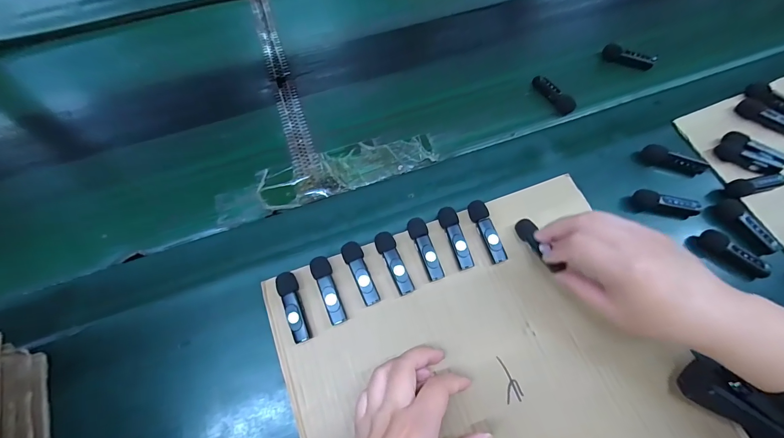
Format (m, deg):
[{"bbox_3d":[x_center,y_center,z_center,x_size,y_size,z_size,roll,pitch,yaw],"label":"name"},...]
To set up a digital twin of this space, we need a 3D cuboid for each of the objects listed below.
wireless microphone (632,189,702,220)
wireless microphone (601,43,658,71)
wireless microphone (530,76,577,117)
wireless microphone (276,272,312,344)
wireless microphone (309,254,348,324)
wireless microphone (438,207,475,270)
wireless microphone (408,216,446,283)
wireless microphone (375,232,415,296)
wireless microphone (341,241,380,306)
[{"bbox_3d":[0.295,-0.018,0.363,0.063,0.020,0.019,8,65,5],"label":"wireless microphone"},{"bbox_3d":[0.323,-0.221,0.461,0.065,0.015,0.021,28,68,13],"label":"wireless microphone"},{"bbox_3d":[0.209,-0.162,0.434,0.018,0.014,0.062,-29,67,-12],"label":"wireless microphone"},{"bbox_3d":[-0.091,0.081,0.315,0.018,0.016,0.063,-23,66,-10],"label":"wireless microphone"},{"bbox_3d":[-0.061,0.068,0.320,0.018,0.016,0.065,-19,66,-8],"label":"wireless microphone"},{"bbox_3d":[0.065,0.019,0.341,0.019,0.015,0.064,-16,65,-7],"label":"wireless microphone"},{"bbox_3d":[0.033,0.030,0.336,0.018,0.016,0.063,-18,66,-7],"label":"wireless microphone"},{"bbox_3d":[0.002,0.043,0.330,0.018,0.016,0.062,-22,66,-9],"label":"wireless microphone"},{"bbox_3d":[-0.029,0.052,0.326,0.019,0.013,0.062,-24,66,-10],"label":"wireless microphone"}]

